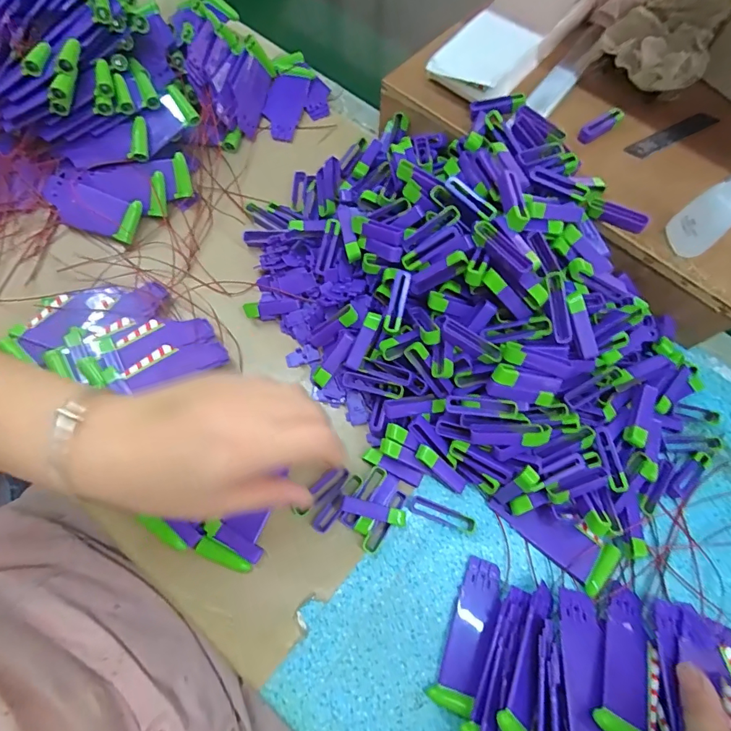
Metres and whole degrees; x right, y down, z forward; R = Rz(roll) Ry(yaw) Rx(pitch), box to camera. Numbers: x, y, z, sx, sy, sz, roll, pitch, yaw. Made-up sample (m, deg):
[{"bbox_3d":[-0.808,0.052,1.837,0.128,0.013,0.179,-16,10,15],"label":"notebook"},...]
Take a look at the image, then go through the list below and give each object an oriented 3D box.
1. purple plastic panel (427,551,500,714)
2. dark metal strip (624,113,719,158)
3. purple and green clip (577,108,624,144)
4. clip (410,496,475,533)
[{"bbox_3d":[0.069,0.176,0.284,0.026,0.010,0.089,24,70,6],"label":"purple plastic panel"},{"bbox_3d":[0.267,-0.201,0.372,0.095,0.004,0.016,-27,72,-12],"label":"dark metal strip"},{"bbox_3d":[0.204,-0.206,0.368,0.048,0.011,0.012,-34,74,-14],"label":"purple and green clip"},{"bbox_3d":[0.055,0.107,0.309,0.047,0.008,0.012,20,69,5],"label":"clip"}]

